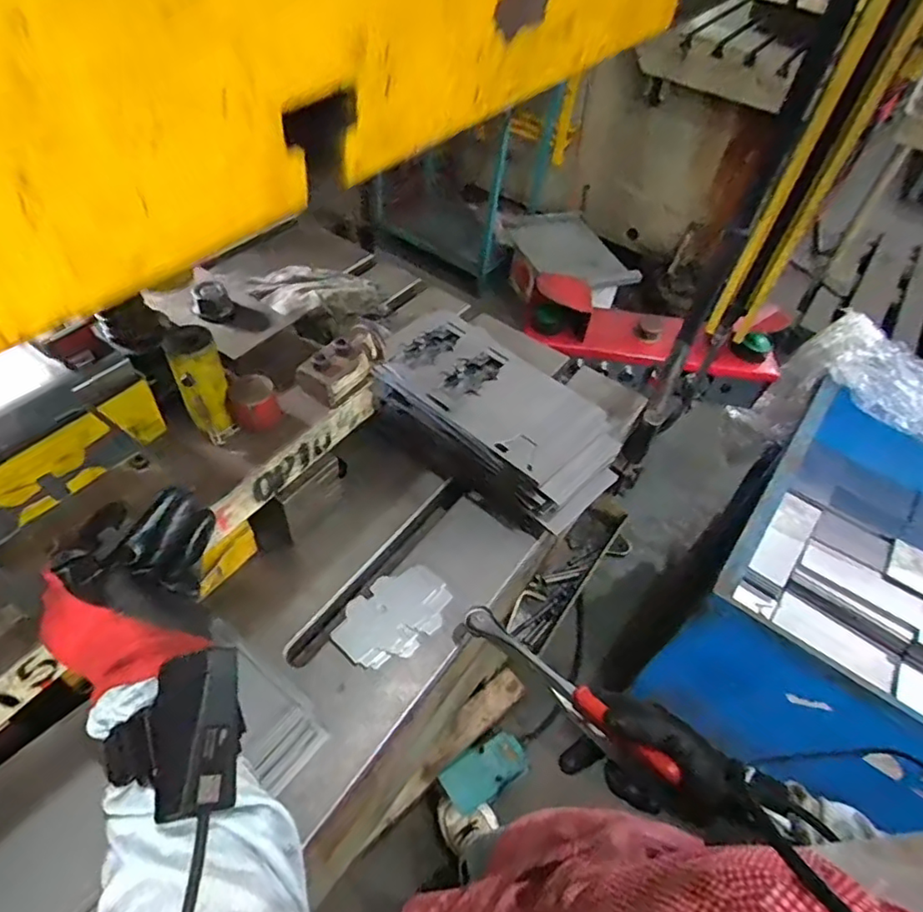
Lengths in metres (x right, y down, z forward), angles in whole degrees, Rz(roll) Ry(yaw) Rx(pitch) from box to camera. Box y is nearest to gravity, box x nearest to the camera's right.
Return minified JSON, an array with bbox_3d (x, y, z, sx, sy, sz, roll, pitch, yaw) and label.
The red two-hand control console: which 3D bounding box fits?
[{"bbox_3d":[0.412,-0.268,1.239,0.543,0.120,0.130,12,50,4],"label":"red two-hand control console"}]

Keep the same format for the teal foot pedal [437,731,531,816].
[{"bbox_3d":[0.053,0.659,1.217,0.195,0.052,0.098,-24,57,-23],"label":"teal foot pedal"}]

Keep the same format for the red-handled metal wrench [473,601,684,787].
[{"bbox_3d":[0.081,0.191,0.493,0.022,0.023,0.214,-33,43,-28],"label":"red-handled metal wrench"}]

